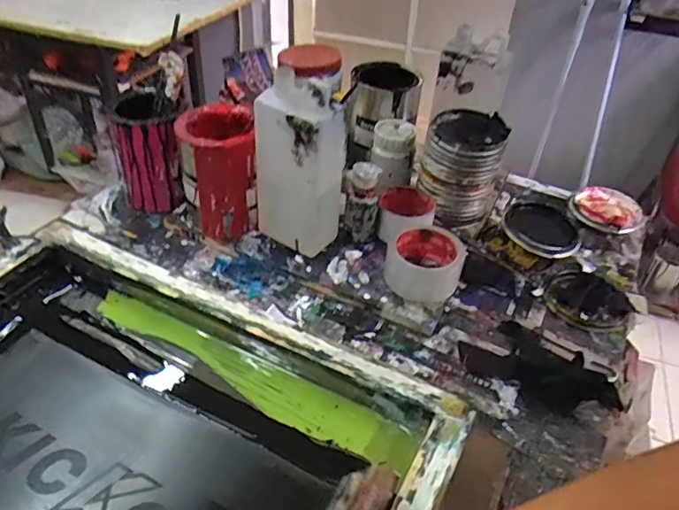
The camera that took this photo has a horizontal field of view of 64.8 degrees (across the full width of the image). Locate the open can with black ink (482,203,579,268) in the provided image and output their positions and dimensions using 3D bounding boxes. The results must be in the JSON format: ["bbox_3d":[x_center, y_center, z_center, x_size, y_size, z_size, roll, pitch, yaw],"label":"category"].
[{"bbox_3d":[0.265,-0.029,0.736,0.119,0.056,0.111,2,40,-2],"label":"open can with black ink"}]

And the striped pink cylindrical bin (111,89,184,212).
[{"bbox_3d":[-0.262,-0.140,0.755,0.091,0.153,0.100,-11,42,-17],"label":"striped pink cylindrical bin"}]

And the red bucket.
[{"bbox_3d":[-0.157,-0.101,0.711,0.086,0.166,0.093,2,40,-2],"label":"red bucket"}]

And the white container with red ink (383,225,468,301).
[{"bbox_3d":[0.108,0.009,0.682,0.096,0.063,0.099,11,41,8],"label":"white container with red ink"}]

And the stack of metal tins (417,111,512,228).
[{"bbox_3d":[0.167,-0.123,0.746,0.106,0.135,0.094,12,41,9],"label":"stack of metal tins"}]

